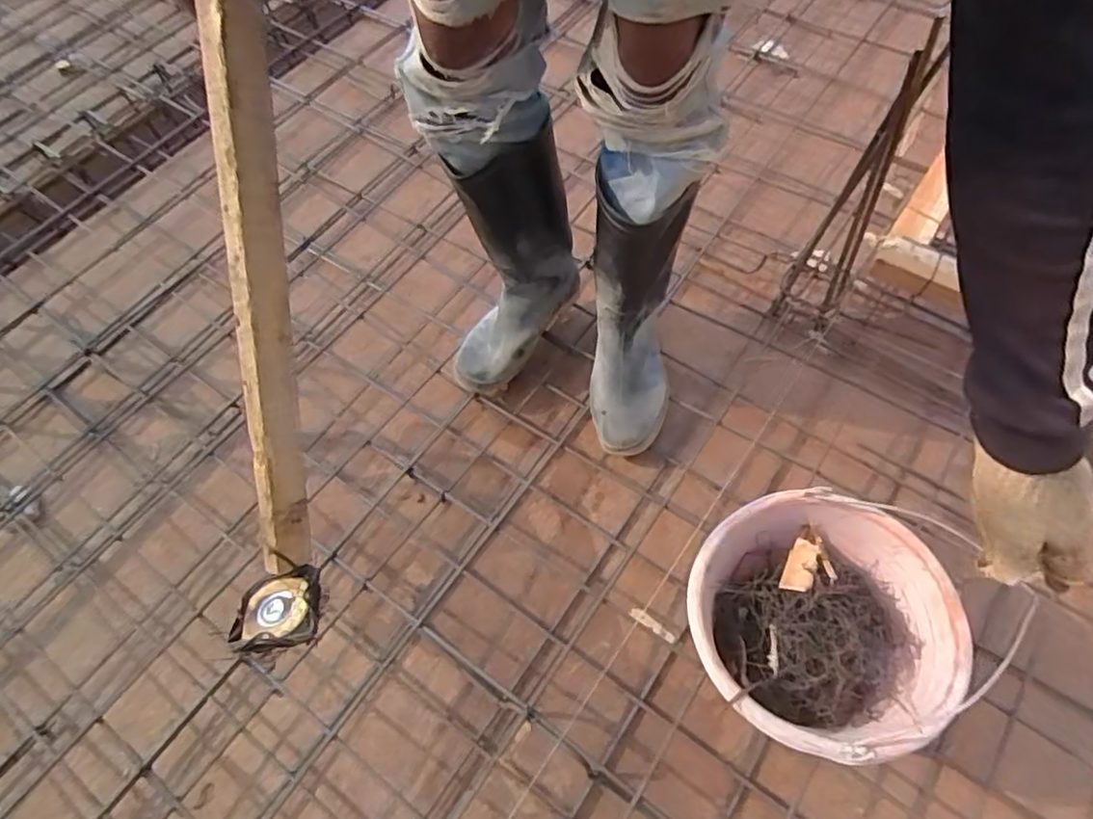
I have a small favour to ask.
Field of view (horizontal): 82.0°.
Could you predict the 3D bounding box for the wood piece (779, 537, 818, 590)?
[{"bbox_3d":[0.261,0.160,0.648,0.028,0.004,0.054,10,67,42],"label":"wood piece"}]

